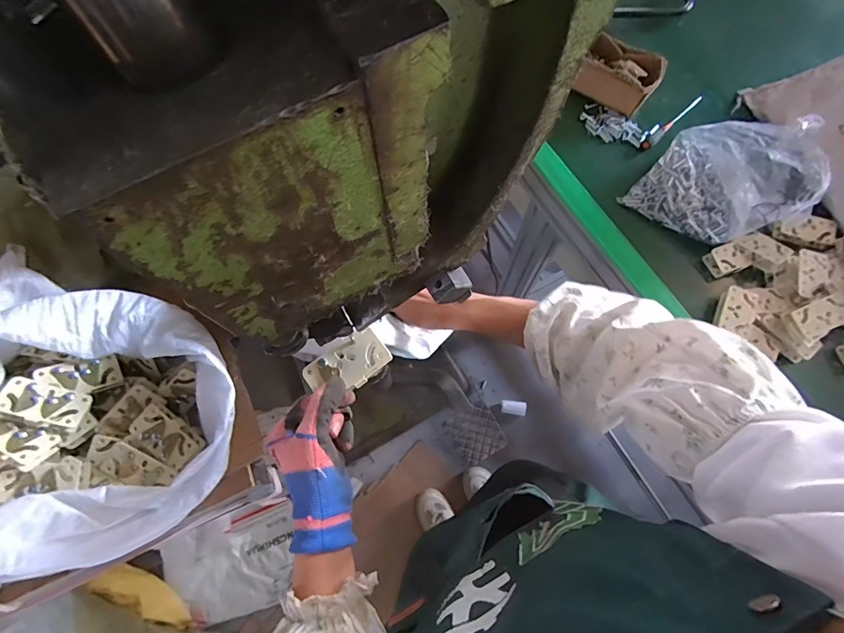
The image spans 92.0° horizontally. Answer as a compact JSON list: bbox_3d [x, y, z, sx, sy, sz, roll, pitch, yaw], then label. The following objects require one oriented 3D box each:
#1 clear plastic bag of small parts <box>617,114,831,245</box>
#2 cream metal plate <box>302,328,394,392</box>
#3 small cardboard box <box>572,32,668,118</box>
[{"bbox_3d":[0.479,-0.222,0.635,0.204,0.106,0.203,39,76,14],"label":"clear plastic bag of small parts"},{"bbox_3d":[-0.070,0.047,0.389,0.078,0.010,0.041,-30,72,-9],"label":"cream metal plate"},{"bbox_3d":[0.361,-0.443,0.749,0.139,0.068,0.099,37,76,13],"label":"small cardboard box"}]

